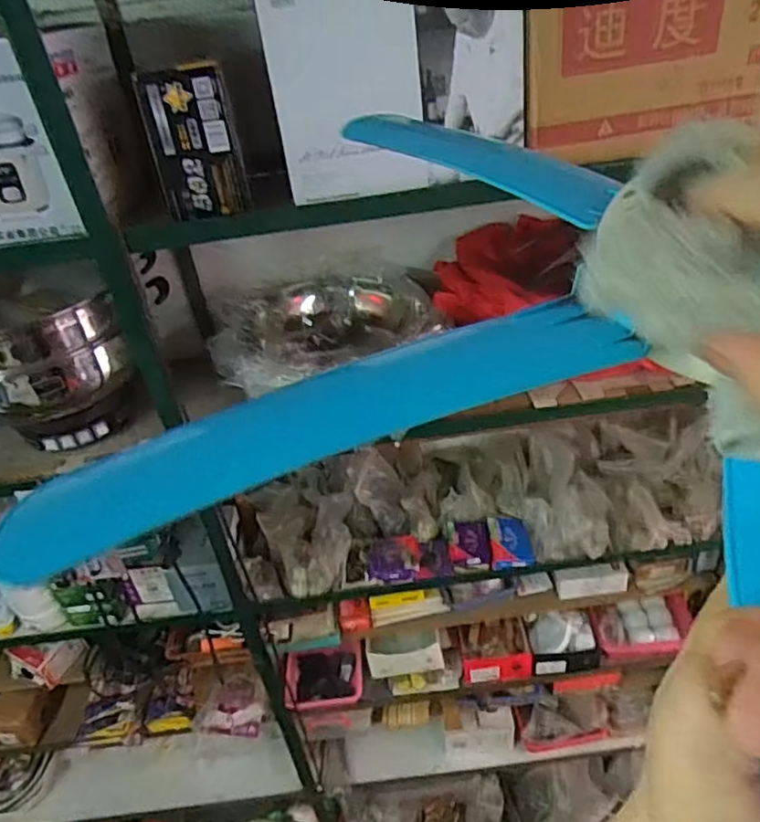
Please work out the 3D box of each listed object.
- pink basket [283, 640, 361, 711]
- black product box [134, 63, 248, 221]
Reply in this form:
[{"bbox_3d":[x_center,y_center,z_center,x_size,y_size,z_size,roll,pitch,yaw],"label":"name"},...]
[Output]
[{"bbox_3d":[-0.132,0.636,1.517,0.183,0.119,0.088,-9,35,-2],"label":"pink basket"},{"bbox_3d":[-0.264,-0.381,0.912,0.118,0.186,0.068,-14,36,-9],"label":"black product box"}]

